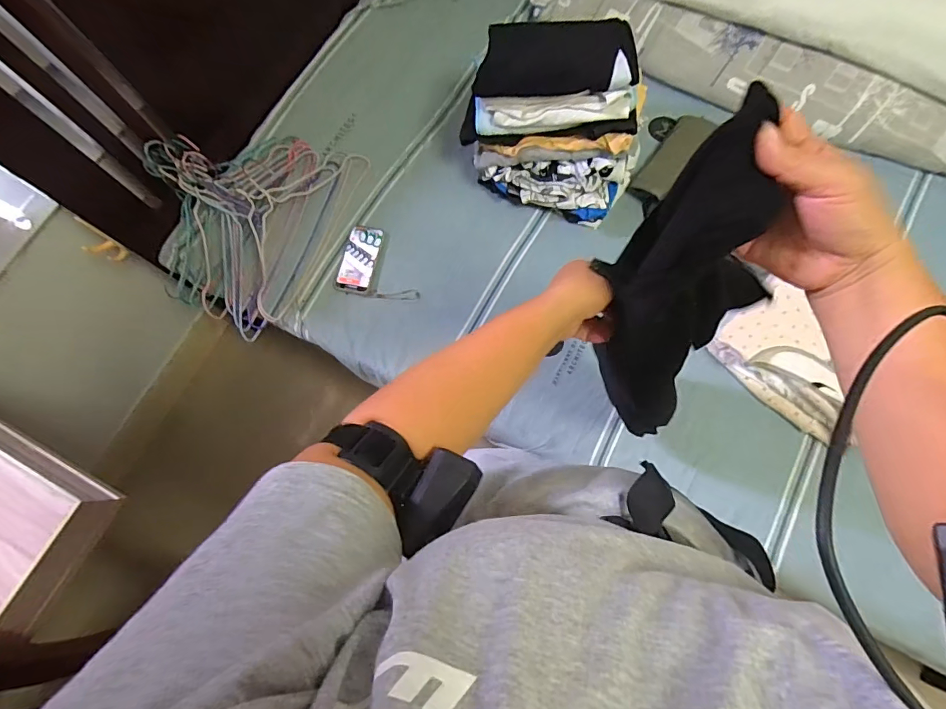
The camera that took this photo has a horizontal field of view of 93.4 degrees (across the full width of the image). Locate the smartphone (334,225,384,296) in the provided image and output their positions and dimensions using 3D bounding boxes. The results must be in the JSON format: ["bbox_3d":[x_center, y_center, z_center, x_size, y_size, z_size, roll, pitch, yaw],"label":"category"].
[{"bbox_3d":[-0.239,-0.200,0.938,0.075,0.011,0.152,9,75,4],"label":"smartphone"}]

